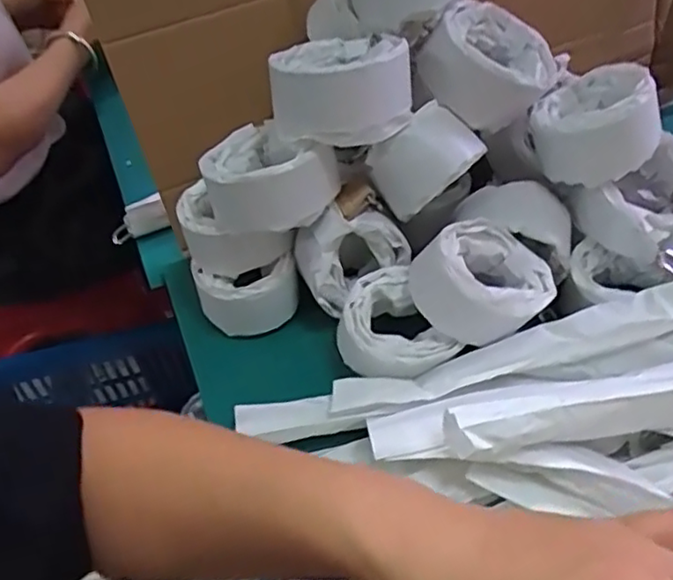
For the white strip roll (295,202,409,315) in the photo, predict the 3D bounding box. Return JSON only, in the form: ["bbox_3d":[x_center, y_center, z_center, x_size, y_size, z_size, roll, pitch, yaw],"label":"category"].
[{"bbox_3d":[0.012,-0.021,0.500,0.090,0.079,0.043,-3,47,3],"label":"white strip roll"}]

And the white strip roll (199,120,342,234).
[{"bbox_3d":[-0.048,-0.089,0.473,0.097,0.052,0.090,-8,47,-1],"label":"white strip roll"}]

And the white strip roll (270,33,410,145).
[{"bbox_3d":[0.003,-0.151,0.461,0.099,0.050,0.096,-3,47,3],"label":"white strip roll"}]

